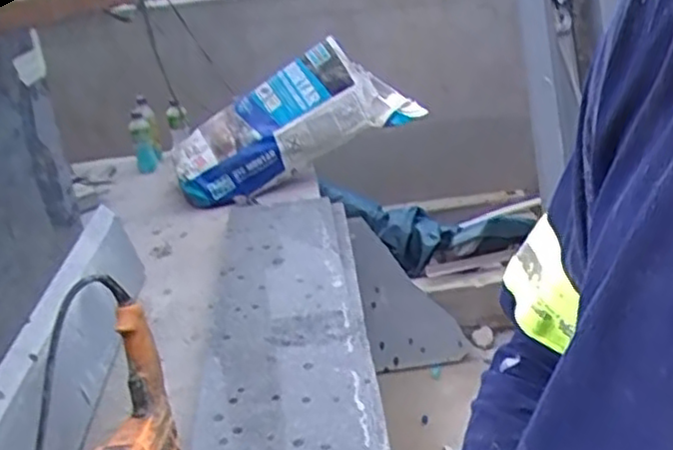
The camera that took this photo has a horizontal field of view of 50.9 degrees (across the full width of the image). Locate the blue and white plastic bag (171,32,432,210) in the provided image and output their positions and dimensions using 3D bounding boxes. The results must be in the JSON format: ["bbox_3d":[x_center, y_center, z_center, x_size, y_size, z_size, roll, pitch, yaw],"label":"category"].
[{"bbox_3d":[-0.103,-0.238,1.572,0.537,0.233,0.153,-28,29,-17],"label":"blue and white plastic bag"}]

